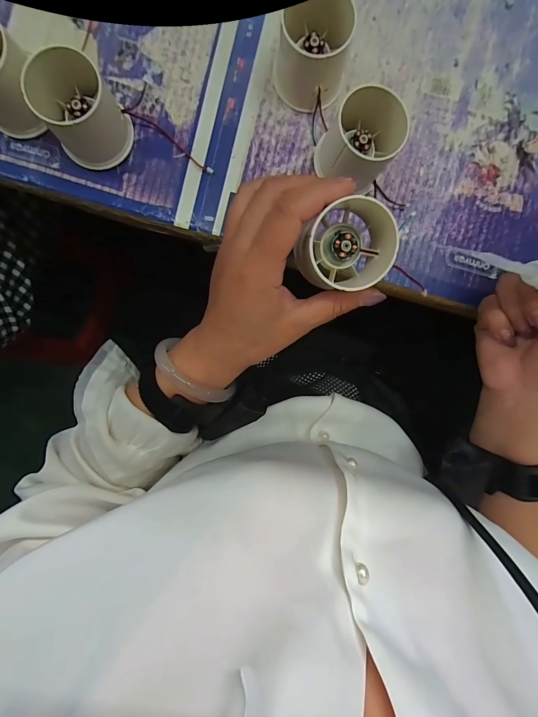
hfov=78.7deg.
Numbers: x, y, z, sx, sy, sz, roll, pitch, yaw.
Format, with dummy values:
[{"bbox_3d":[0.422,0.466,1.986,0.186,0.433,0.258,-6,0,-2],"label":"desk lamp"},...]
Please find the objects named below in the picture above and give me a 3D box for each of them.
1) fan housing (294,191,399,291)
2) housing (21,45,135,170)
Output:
[{"bbox_3d":[0.045,-0.063,0.201,0.055,0.042,0.047,-27,95,0],"label":"fan housing"},{"bbox_3d":[-0.138,-0.182,0.238,0.053,0.051,0.065,-33,95,1],"label":"housing"}]

